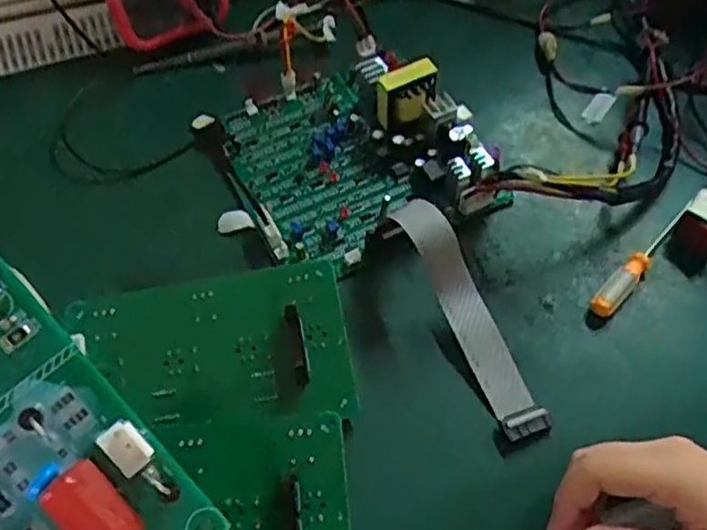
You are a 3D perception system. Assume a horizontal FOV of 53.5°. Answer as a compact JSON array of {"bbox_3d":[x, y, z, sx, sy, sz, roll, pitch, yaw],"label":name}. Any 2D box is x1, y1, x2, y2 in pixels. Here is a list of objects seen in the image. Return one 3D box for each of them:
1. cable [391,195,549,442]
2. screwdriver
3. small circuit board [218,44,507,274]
[{"bbox_3d":[0.072,0.031,0.430,0.030,0.028,0.155,-26,88,-15],"label":"cable"},{"bbox_3d":[0.203,-0.010,0.475,0.015,0.010,0.130,39,65,24],"label":"screwdriver"},{"bbox_3d":[-0.001,-0.091,0.512,0.177,0.053,0.176,-19,57,-11],"label":"small circuit board"}]

